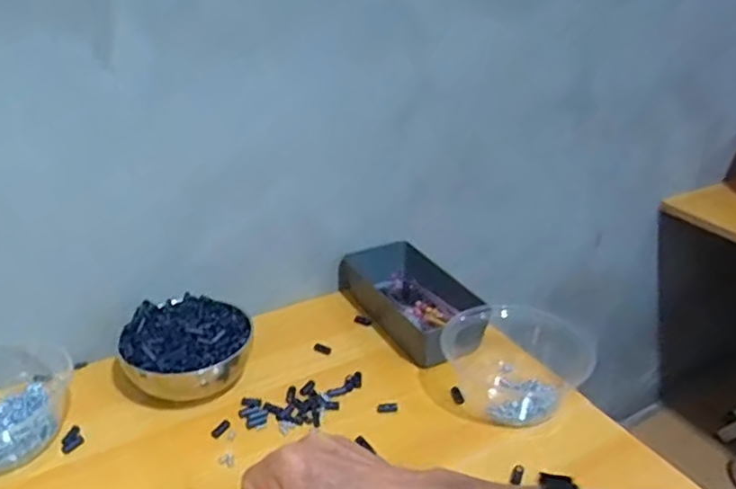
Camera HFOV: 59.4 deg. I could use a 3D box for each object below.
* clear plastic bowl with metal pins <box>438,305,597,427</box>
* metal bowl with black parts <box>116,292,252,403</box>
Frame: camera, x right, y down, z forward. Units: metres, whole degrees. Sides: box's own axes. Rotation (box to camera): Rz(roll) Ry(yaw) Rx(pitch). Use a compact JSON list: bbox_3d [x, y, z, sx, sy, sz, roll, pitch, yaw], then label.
[{"bbox_3d":[0.141,0.110,0.635,0.113,0.067,0.124,-24,37,-39],"label":"clear plastic bowl with metal pins"},{"bbox_3d":[-0.177,0.106,0.637,0.118,0.062,0.128,1,28,-1],"label":"metal bowl with black parts"}]

